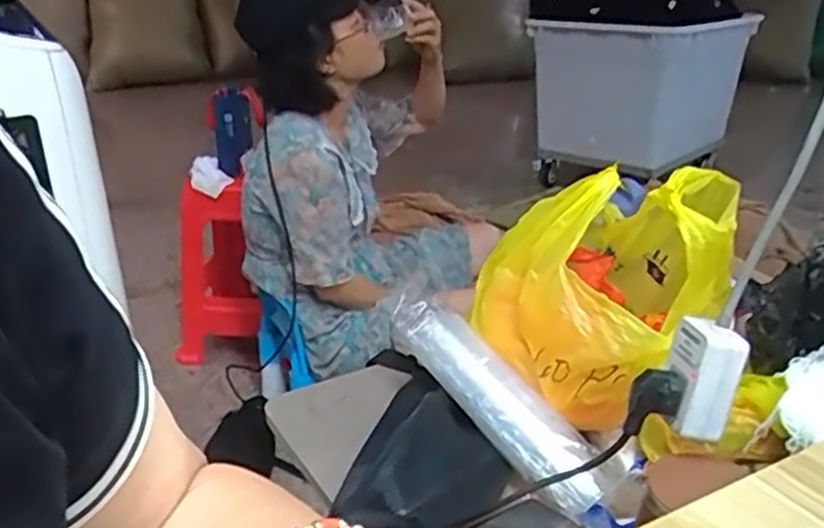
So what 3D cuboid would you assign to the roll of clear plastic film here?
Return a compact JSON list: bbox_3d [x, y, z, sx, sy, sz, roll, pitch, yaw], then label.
[{"bbox_3d":[0.083,0.129,0.790,0.074,0.073,0.328,-16,42,-31],"label":"roll of clear plastic film"}]

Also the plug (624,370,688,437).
[{"bbox_3d":[0.198,0.115,0.596,0.042,0.062,0.020,10,25,22],"label":"plug"}]

